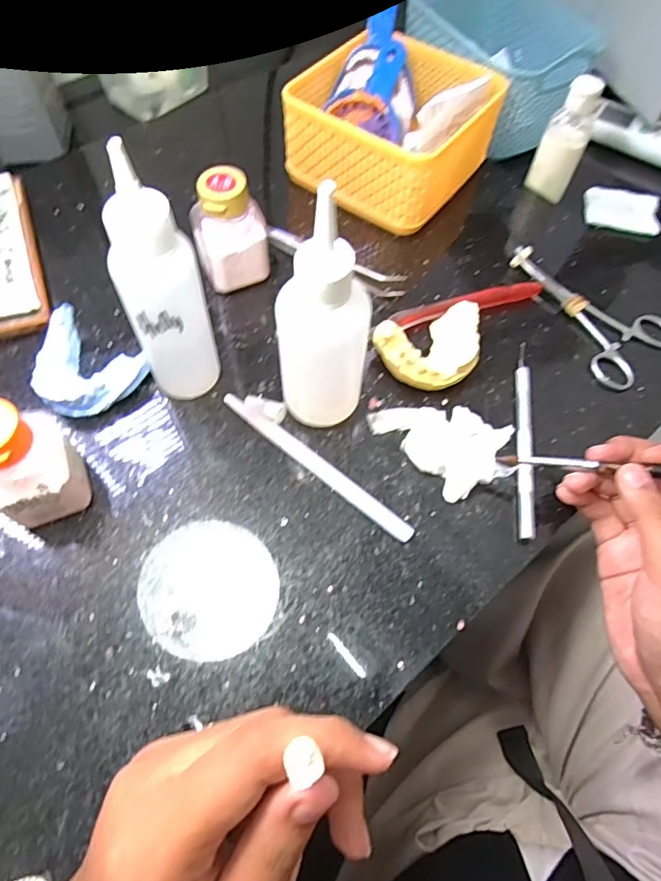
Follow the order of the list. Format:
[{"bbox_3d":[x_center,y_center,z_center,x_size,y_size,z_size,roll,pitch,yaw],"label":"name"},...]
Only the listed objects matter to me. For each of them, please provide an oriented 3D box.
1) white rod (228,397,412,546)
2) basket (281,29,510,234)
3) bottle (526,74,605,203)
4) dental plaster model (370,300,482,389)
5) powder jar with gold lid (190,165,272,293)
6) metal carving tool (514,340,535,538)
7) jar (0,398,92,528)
[{"bbox_3d":[-0.010,0.012,0.301,0.138,0.005,0.010,37,67,16],"label":"white rod"},{"bbox_3d":[0.050,-0.250,0.408,0.131,0.062,0.139,33,66,14],"label":"basket"},{"bbox_3d":[0.184,-0.235,0.403,0.033,0.081,0.024,23,64,10],"label":"bottle"},{"bbox_3d":[0.065,-0.057,0.326,0.066,0.029,0.050,-14,64,-10],"label":"dental plaster model"},{"bbox_3d":[-0.064,-0.136,0.334,0.045,0.063,0.035,-13,63,-9],"label":"powder jar with gold lid"},{"bbox_3d":[0.118,-0.006,0.313,0.008,0.009,0.137,9,62,2],"label":"metal carving tool"},{"bbox_3d":[-0.150,0.012,0.257,0.040,0.071,0.037,-21,65,-13],"label":"jar"}]

